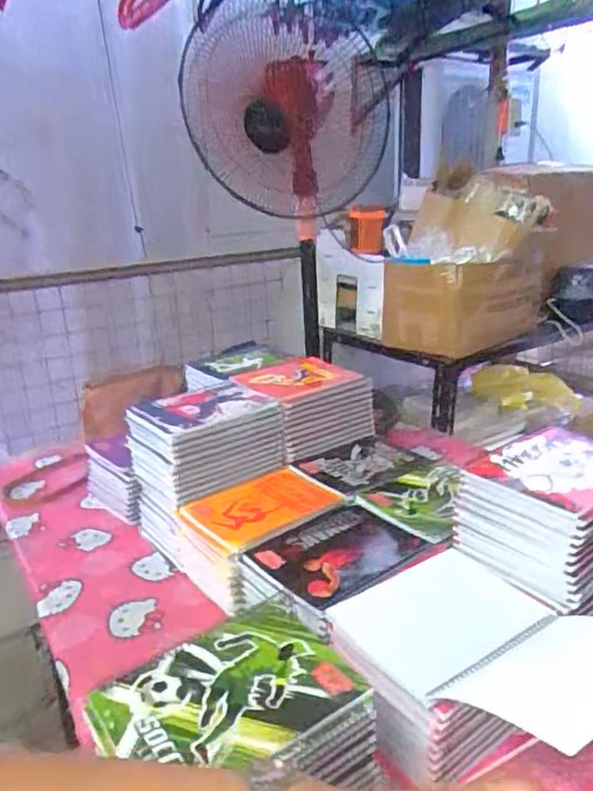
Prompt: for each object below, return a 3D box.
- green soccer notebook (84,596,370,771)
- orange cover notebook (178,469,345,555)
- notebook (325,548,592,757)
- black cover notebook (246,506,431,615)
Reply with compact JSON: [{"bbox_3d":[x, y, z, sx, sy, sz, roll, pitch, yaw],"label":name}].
[{"bbox_3d":[-0.058,0.256,0.527,0.205,0.013,0.153,-17,23,-35],"label":"green soccer notebook"},{"bbox_3d":[-0.045,0.164,0.890,0.203,0.016,0.151,-15,22,-32],"label":"orange cover notebook"},{"bbox_3d":[0.187,0.226,0.592,0.210,0.064,0.285,-15,22,-32],"label":"notebook"},{"bbox_3d":[0.054,0.199,0.782,0.192,0.015,0.156,-18,24,-38],"label":"black cover notebook"}]

